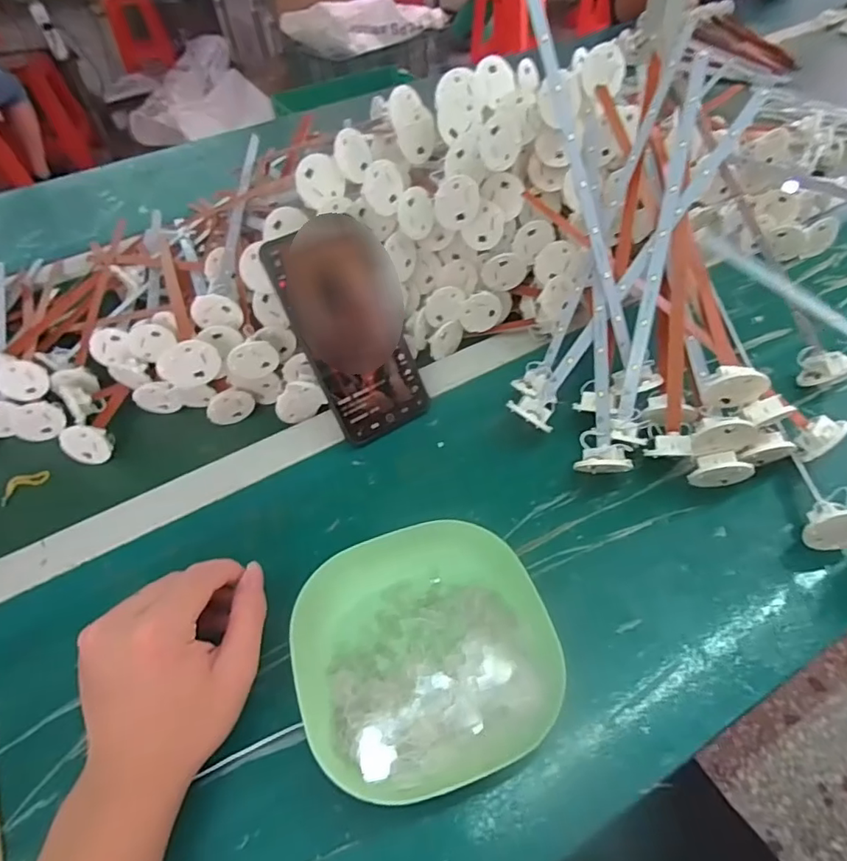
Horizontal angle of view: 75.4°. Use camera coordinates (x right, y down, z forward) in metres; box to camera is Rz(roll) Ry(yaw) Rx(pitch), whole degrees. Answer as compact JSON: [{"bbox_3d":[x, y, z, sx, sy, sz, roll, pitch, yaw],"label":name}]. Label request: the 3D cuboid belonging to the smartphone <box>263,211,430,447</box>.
[{"bbox_3d":[-0.052,-0.076,0.428,0.082,0.166,0.012,-28,19,-18],"label":"smartphone"}]

